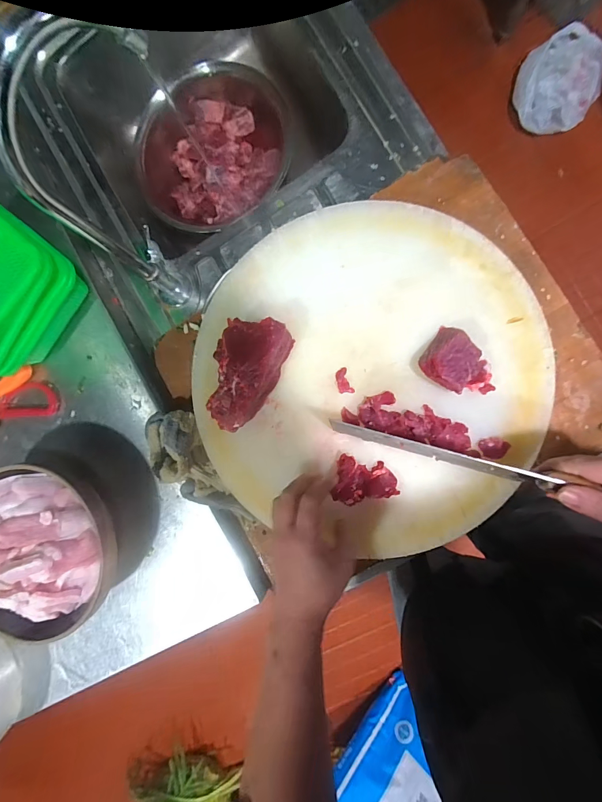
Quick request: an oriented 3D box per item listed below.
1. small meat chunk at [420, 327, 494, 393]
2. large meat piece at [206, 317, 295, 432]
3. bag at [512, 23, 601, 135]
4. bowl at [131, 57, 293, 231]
[{"bbox_3d":[0.169,-0.035,0.391,0.055,0.039,0.081,-44,85,7],"label":"small meat chunk"},{"bbox_3d":[-0.066,-0.031,0.424,0.073,0.048,0.134,21,94,8],"label":"large meat piece"},{"bbox_3d":[0.762,-0.946,1.072,0.234,0.085,0.267,28,95,7],"label":"bag"},{"bbox_3d":[-0.144,-0.407,0.600,0.246,0.098,0.260,0,91,9],"label":"bowl"}]

